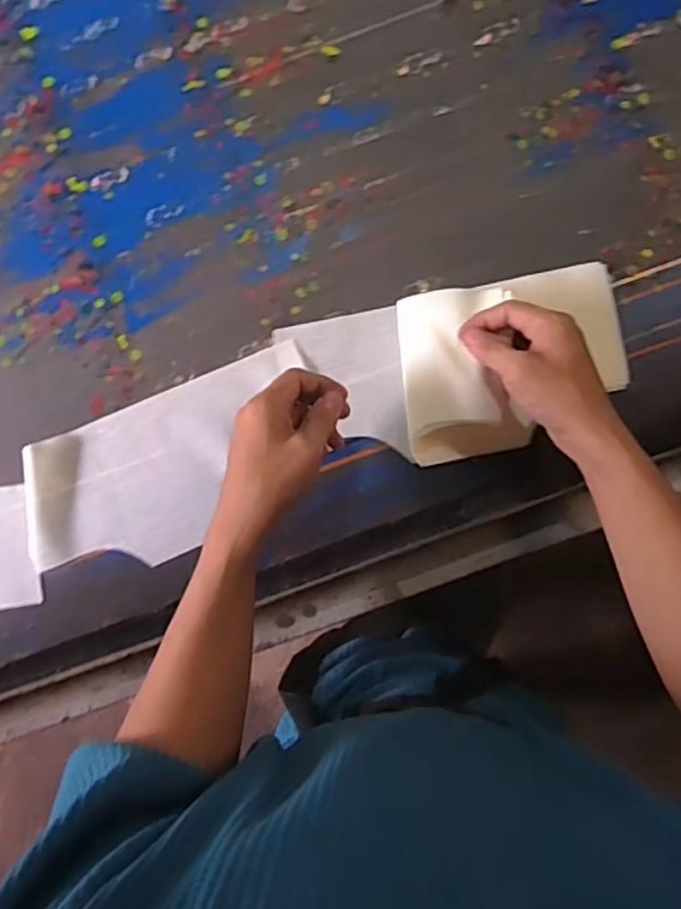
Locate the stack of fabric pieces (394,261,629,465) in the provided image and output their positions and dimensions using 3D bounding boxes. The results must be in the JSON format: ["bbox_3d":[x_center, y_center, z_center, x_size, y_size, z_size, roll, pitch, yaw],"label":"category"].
[{"bbox_3d":[0.142,-0.079,0.540,0.188,0.055,0.137,-12,82,4],"label":"stack of fabric pieces"}]

